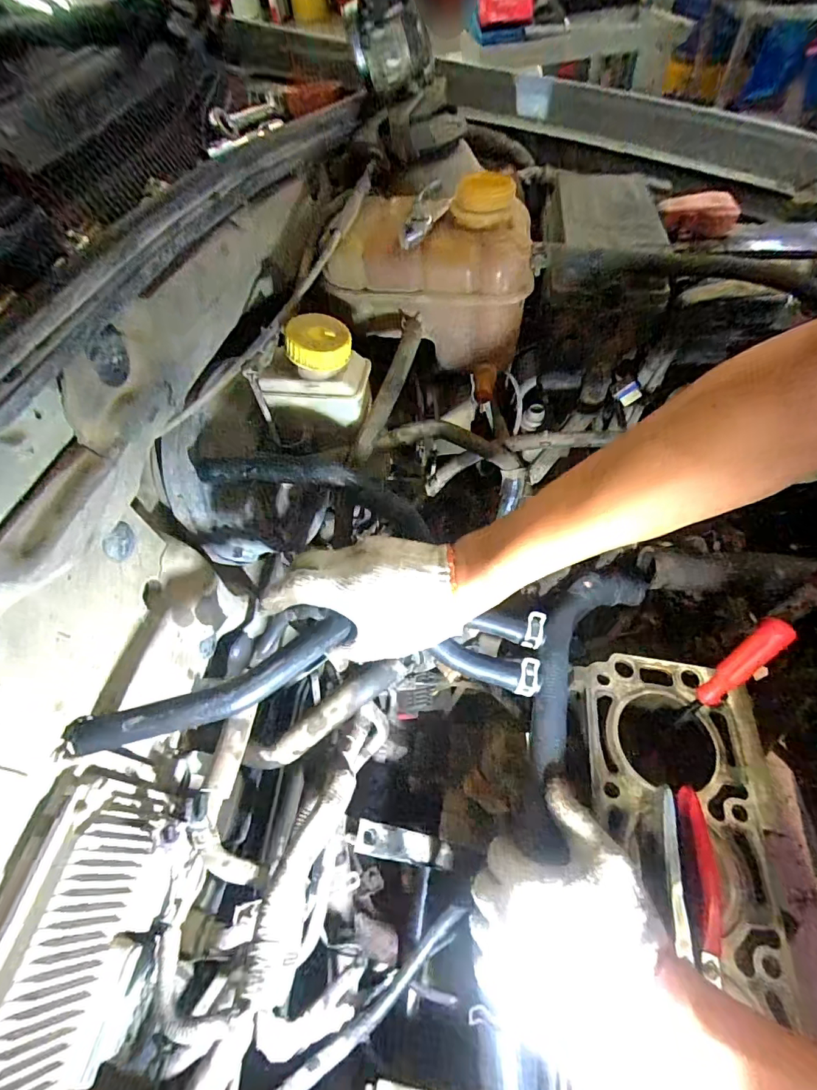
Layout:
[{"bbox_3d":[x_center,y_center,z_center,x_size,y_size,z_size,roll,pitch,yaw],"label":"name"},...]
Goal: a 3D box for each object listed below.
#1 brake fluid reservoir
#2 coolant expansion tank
[{"bbox_3d":[-0.076,-0.141,0.399,0.089,0.089,0.048,4,56,8],"label":"brake fluid reservoir"},{"bbox_3d":[0.028,-0.259,0.459,0.173,0.136,0.118,7,56,10],"label":"coolant expansion tank"}]

